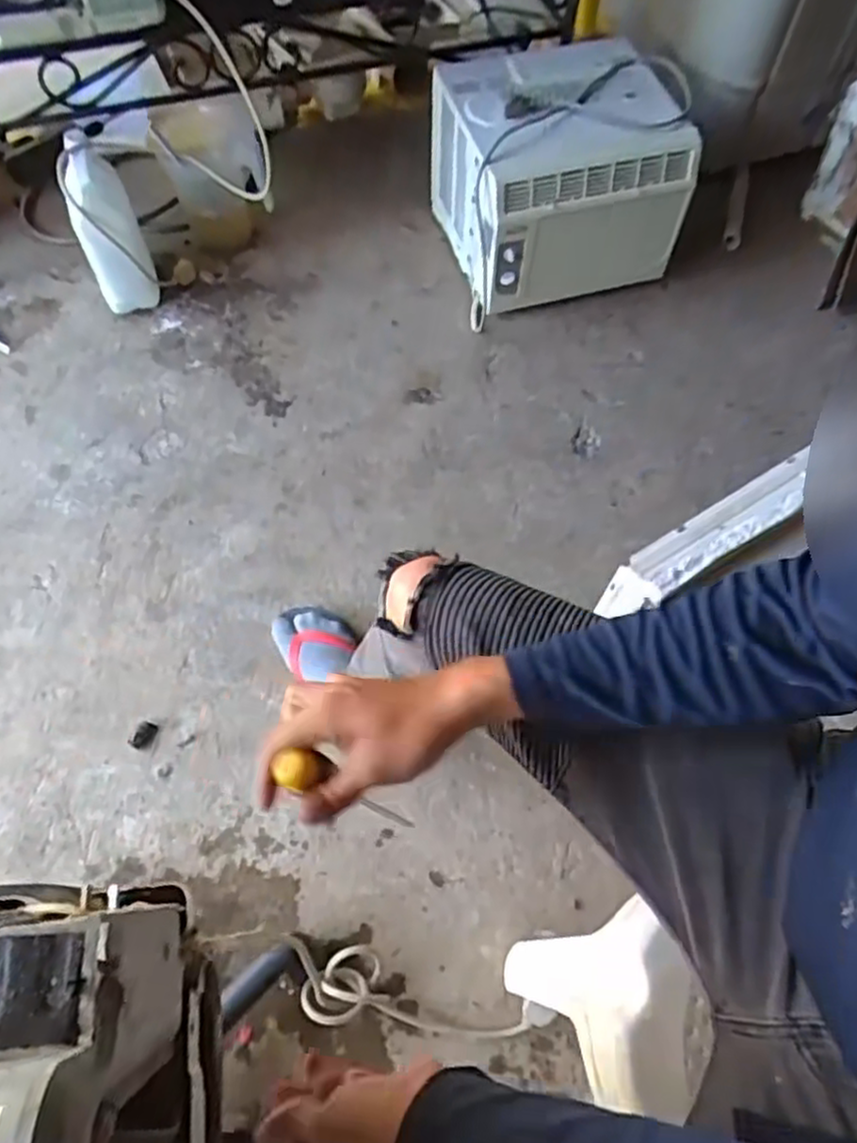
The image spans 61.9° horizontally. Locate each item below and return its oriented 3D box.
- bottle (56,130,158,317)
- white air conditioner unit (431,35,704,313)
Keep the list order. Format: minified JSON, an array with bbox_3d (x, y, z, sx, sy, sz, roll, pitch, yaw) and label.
[{"bbox_3d":[-0.639,-0.689,1.418,0.116,0.297,0.179,-21,64,-11],"label":"bottle"},{"bbox_3d":[0.283,-0.815,1.476,0.501,0.318,0.394,-17,63,-9],"label":"white air conditioner unit"}]

